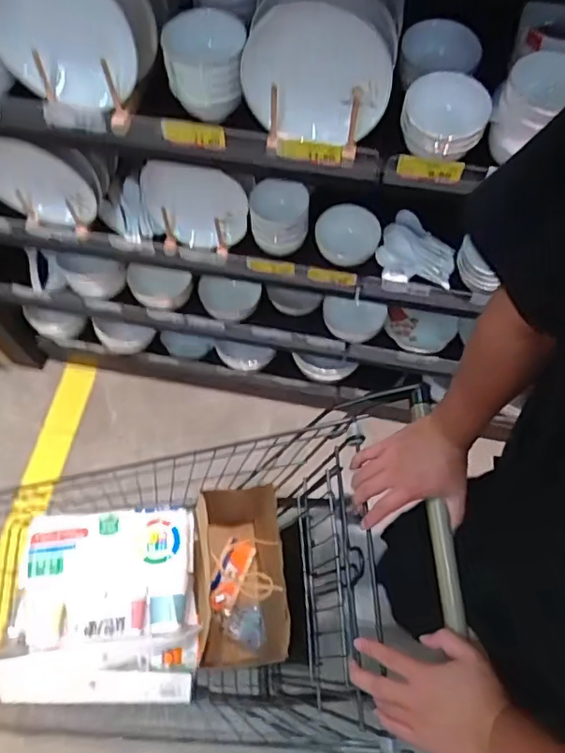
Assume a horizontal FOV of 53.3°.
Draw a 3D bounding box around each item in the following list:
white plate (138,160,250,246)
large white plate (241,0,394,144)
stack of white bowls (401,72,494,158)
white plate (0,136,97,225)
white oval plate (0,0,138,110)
[{"bbox_3d":[-0.172,-0.324,1.070,0.203,0.166,0.061,5,65,3],"label":"white plate"},{"bbox_3d":[0.051,-0.421,0.790,0.207,0.168,0.032,6,45,-17],"label":"large white plate"},{"bbox_3d":[0.237,-0.389,0.827,0.117,0.051,0.119,-1,65,1],"label":"stack of white bowls"},{"bbox_3d":[-0.468,-0.360,1.066,0.217,0.208,0.020,7,65,4],"label":"white plate"},{"bbox_3d":[-0.304,-0.471,0.770,0.193,0.263,0.016,2,78,-14],"label":"white oval plate"}]

